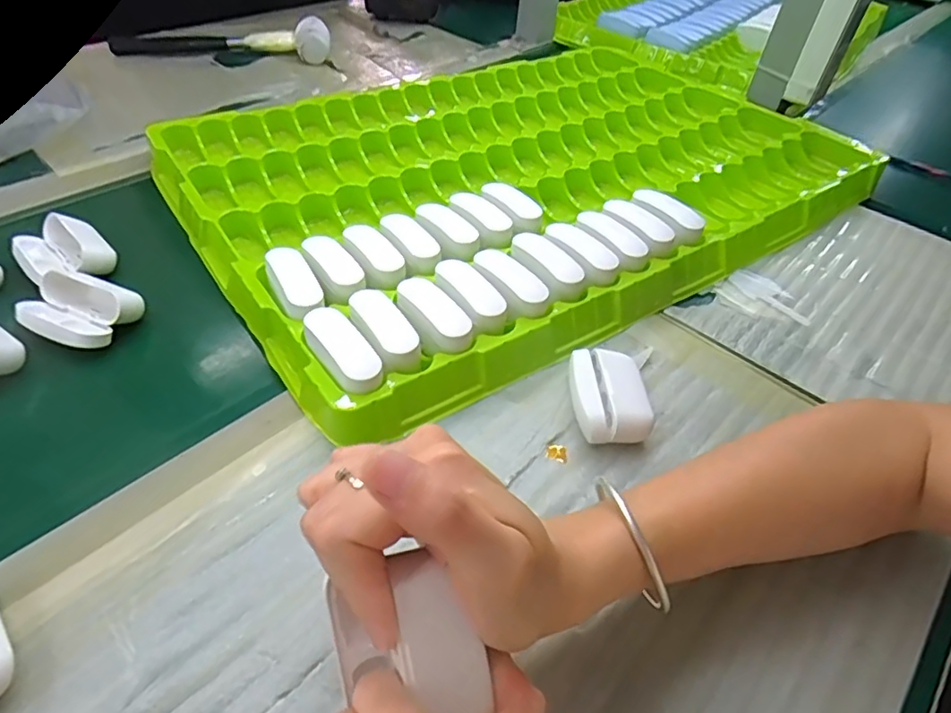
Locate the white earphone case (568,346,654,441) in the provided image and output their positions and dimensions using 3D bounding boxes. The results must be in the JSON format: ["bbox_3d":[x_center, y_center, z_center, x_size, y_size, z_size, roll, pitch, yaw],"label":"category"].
[{"bbox_3d":[0.080,0.024,0.347,0.044,0.022,0.061,0,46,-7],"label":"white earphone case"}]

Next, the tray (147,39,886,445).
[{"bbox_3d":[0.050,-0.187,0.539,0.589,0.039,0.410,-24,53,-27],"label":"tray"}]

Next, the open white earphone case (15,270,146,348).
[{"bbox_3d":[-0.260,-0.031,0.376,0.063,0.025,0.051,15,46,8],"label":"open white earphone case"}]

